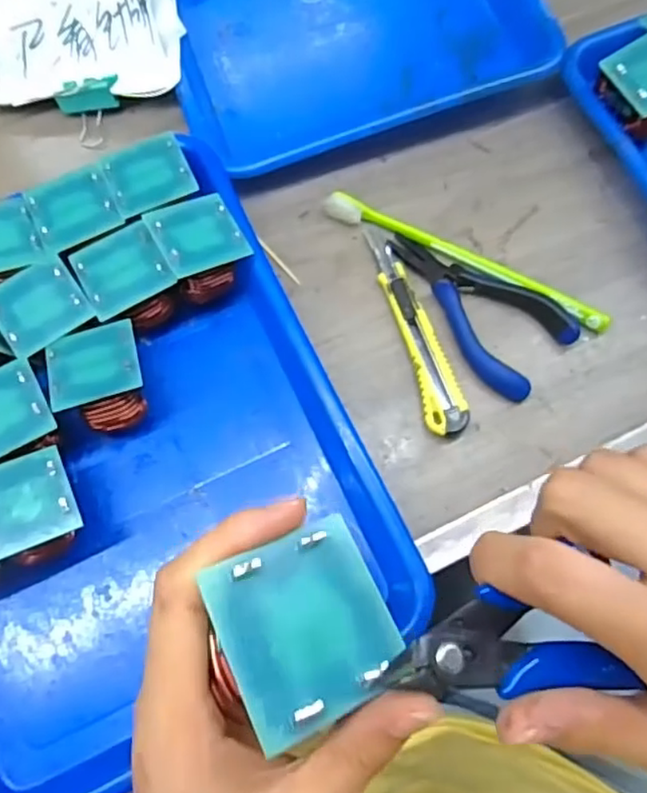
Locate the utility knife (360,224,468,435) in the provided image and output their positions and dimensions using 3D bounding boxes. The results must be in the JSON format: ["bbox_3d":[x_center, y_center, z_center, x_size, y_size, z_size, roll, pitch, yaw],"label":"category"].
[{"bbox_3d":[0.055,-0.042,0.379,0.023,0.017,0.138,-15,73,-4],"label":"utility knife"}]

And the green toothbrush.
[{"bbox_3d":[0.088,-0.085,0.392,0.187,0.016,0.015,26,74,9],"label":"green toothbrush"}]

